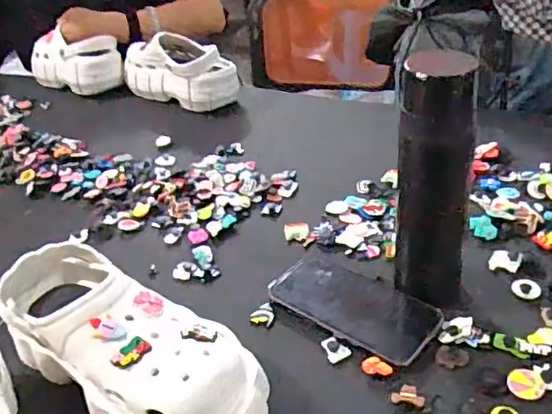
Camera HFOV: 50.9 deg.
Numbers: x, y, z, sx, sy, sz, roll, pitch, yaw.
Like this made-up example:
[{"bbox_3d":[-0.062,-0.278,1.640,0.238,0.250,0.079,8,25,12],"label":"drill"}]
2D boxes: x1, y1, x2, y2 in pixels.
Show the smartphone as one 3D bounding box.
[{"bbox_3d":[0.072,0.092,0.561,0.166,0.013,0.078,24,45,37],"label":"smartphone"}]

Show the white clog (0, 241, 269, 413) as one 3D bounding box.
[{"bbox_3d":[-0.126,0.118,0.486,0.253,0.095,0.104,19,42,33],"label":"white clog"}]

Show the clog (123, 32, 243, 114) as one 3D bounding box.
[{"bbox_3d":[-0.168,-0.241,1.018,0.206,0.097,0.102,20,42,33],"label":"clog"}]

